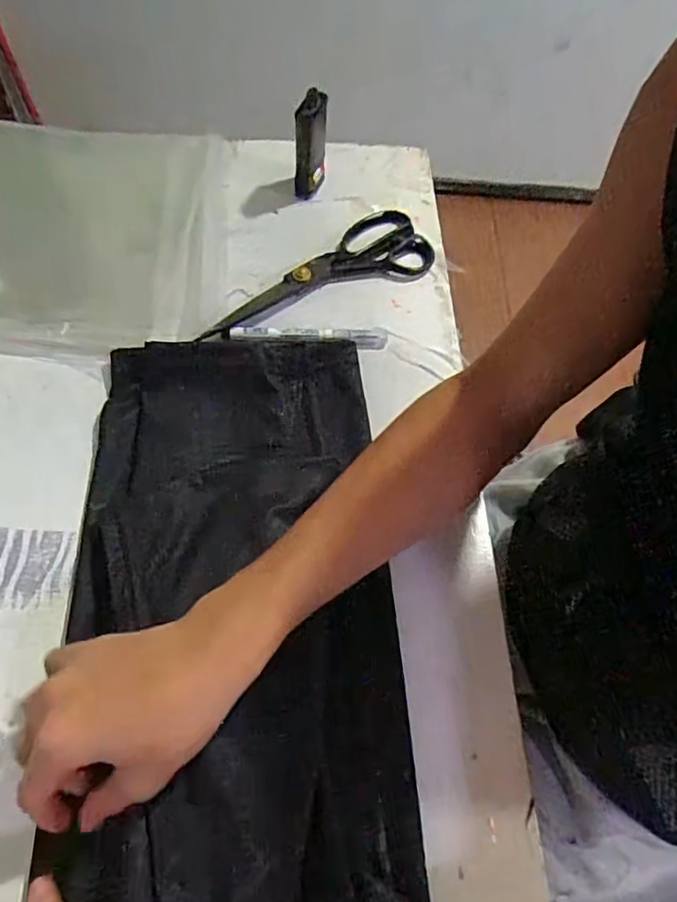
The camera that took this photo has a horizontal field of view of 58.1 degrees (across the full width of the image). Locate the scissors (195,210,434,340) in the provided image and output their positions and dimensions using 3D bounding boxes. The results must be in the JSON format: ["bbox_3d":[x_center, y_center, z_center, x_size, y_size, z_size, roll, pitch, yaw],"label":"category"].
[{"bbox_3d":[-0.023,-0.166,0.547,0.225,0.009,0.082,-21,65,-16],"label":"scissors"}]

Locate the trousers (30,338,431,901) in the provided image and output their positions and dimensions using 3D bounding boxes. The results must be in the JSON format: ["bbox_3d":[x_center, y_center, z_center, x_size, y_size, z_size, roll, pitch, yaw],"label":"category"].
[{"bbox_3d":[-0.063,0.149,0.365,0.208,0.027,0.532,-5,62,-6],"label":"trousers"}]

